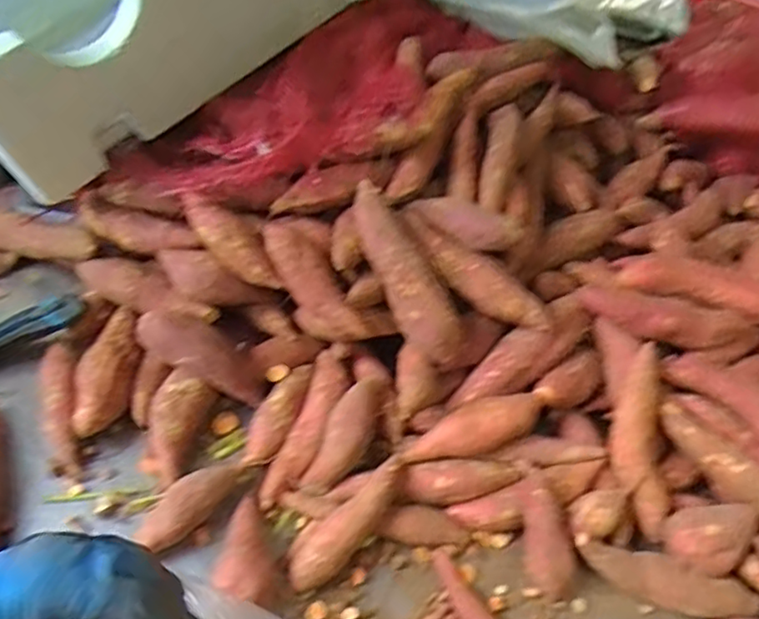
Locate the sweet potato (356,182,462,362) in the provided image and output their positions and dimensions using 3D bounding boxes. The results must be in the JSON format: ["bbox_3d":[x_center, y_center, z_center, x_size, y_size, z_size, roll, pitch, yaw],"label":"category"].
[{"bbox_3d":[0.026,-0.035,0.588,0.051,0.043,0.185,-27,86,-23],"label":"sweet potato"}]

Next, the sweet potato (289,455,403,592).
[{"bbox_3d":[-0.026,0.183,0.538,0.037,0.031,0.137,36,70,23],"label":"sweet potato"}]

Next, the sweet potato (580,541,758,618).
[{"bbox_3d":[0.241,0.227,0.519,0.150,0.031,0.032,15,51,8],"label":"sweet potato"}]

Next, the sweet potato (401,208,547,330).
[{"bbox_3d":[0.086,-0.036,0.597,0.169,0.033,0.038,39,57,5],"label":"sweet potato"}]

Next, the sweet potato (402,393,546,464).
[{"bbox_3d":[0.086,0.106,0.570,0.130,0.037,0.043,-10,52,-12],"label":"sweet potato"}]

